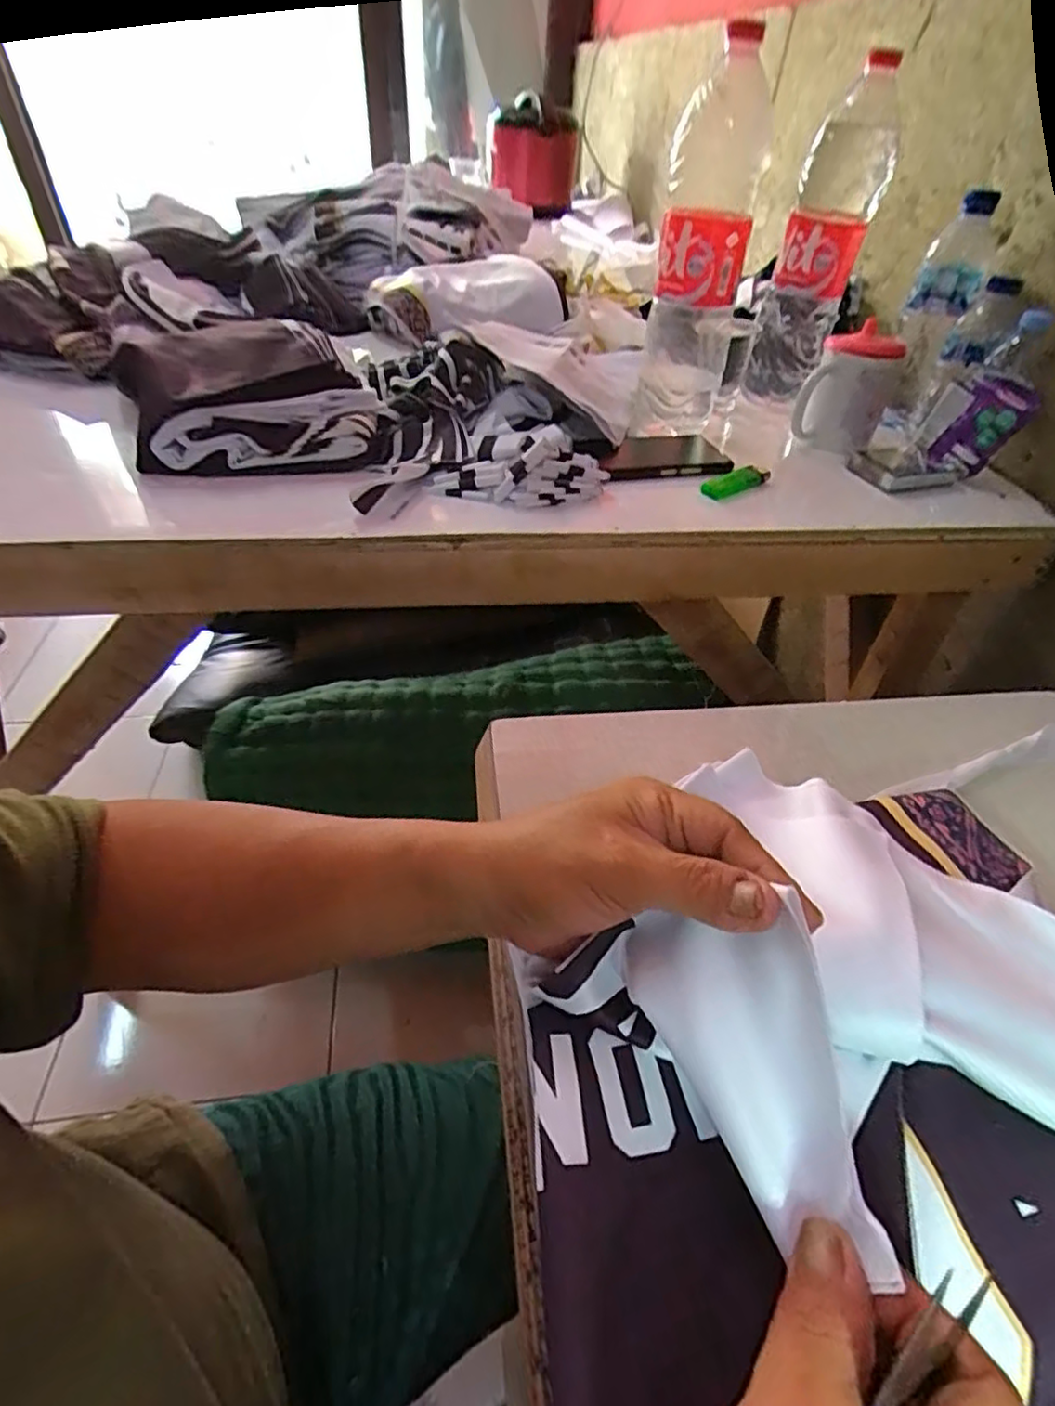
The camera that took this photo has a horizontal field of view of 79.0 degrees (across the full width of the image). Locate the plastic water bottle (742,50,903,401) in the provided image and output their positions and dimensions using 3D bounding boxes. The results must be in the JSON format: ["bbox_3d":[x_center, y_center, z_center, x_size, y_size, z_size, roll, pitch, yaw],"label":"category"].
[{"bbox_3d":[0.329,-0.494,0.713,0.073,0.273,0.083,21,46,16],"label":"plastic water bottle"}]

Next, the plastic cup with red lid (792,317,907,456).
[{"bbox_3d":[0.338,-0.327,0.686,0.078,0.120,0.079,2,44,-2],"label":"plastic cup with red lid"}]

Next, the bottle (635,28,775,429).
[{"bbox_3d":[0.169,-0.429,0.622,0.083,0.295,0.088,11,45,7],"label":"bottle"}]

